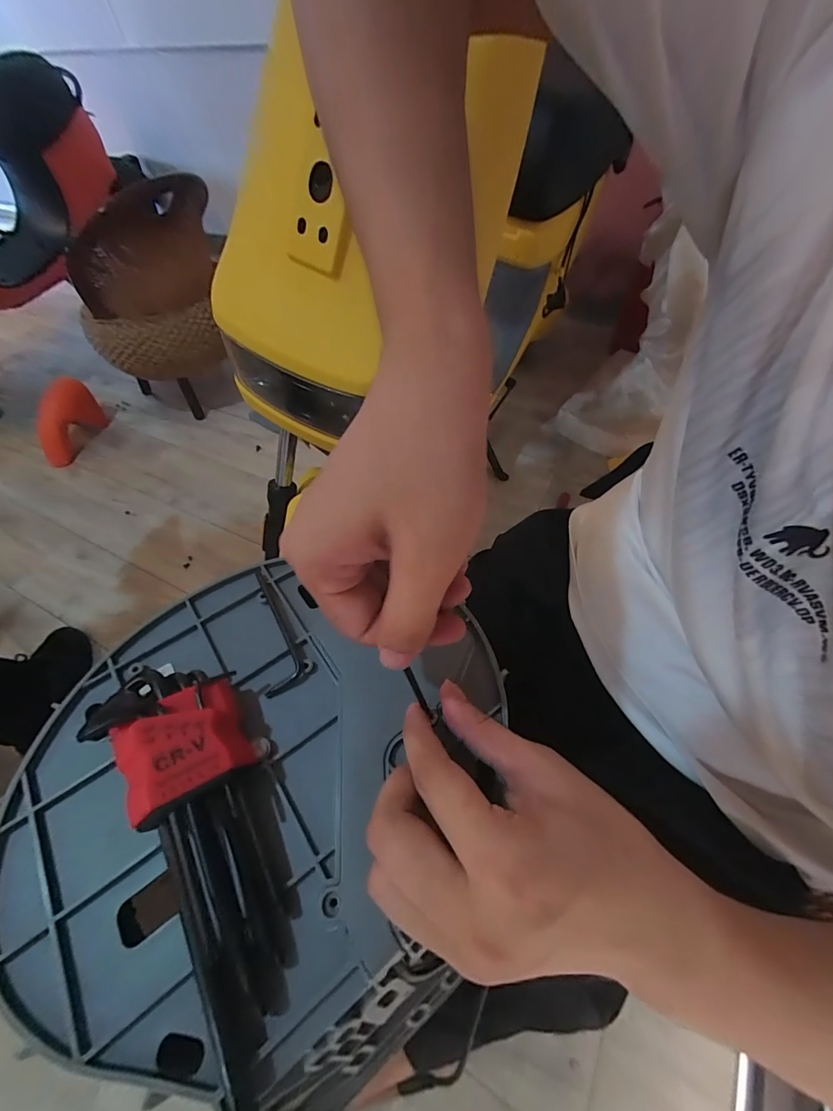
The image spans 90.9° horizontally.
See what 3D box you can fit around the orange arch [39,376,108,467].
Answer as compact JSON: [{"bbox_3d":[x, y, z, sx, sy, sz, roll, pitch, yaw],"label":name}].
[{"bbox_3d":[-1.129,-0.429,1.322,0.068,0.172,0.259,9,59,10],"label":"orange arch"}]

